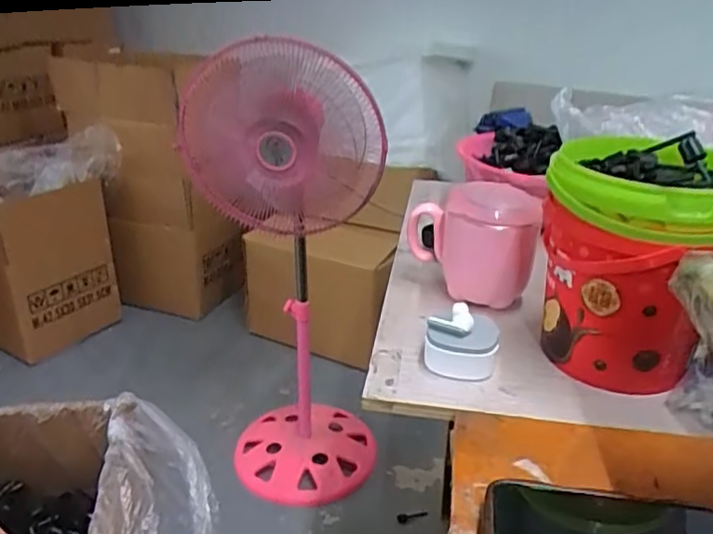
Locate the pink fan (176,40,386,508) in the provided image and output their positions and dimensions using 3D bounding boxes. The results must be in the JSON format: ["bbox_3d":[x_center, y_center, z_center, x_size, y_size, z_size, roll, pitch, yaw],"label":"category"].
[{"bbox_3d":[-0.128,0.039,1.210,0.333,0.852,0.295,-6,27,-13],"label":"pink fan"}]

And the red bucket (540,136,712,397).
[{"bbox_3d":[0.201,-0.002,0.461,0.129,0.153,0.119,1,26,0],"label":"red bucket"}]

